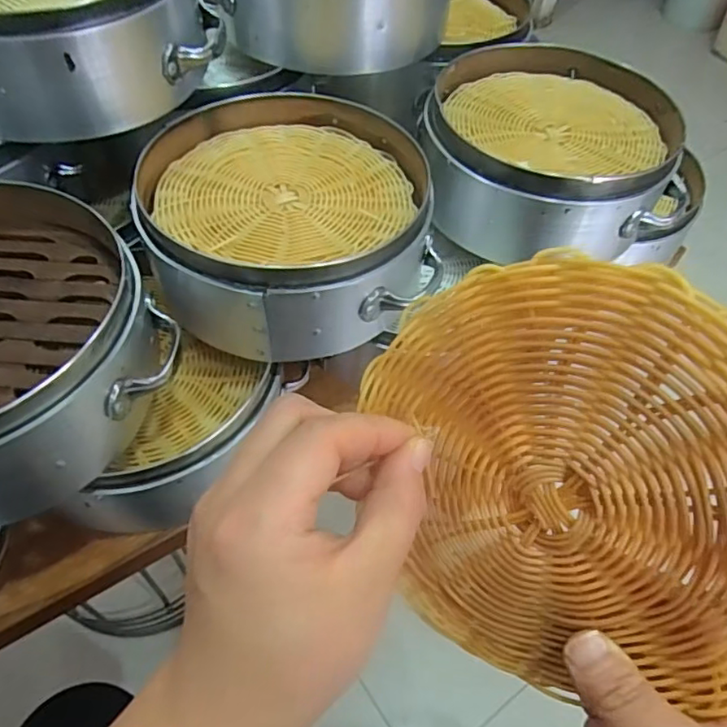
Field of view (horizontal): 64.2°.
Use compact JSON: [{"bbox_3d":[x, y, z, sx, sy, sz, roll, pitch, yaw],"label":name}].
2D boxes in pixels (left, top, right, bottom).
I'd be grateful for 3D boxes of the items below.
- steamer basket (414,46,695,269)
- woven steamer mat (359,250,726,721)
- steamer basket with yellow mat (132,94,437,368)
[{"bbox_3d":[0.147,-0.174,0.478,0.183,0.080,0.191,2,53,-2],"label":"steamer basket"},{"bbox_3d":[0.075,0.044,0.207,0.149,0.158,0.011,-10,6,37],"label":"woven steamer mat"},{"bbox_3d":[-0.055,-0.097,0.424,0.188,0.093,0.201,-10,55,-11],"label":"steamer basket with yellow mat"}]

